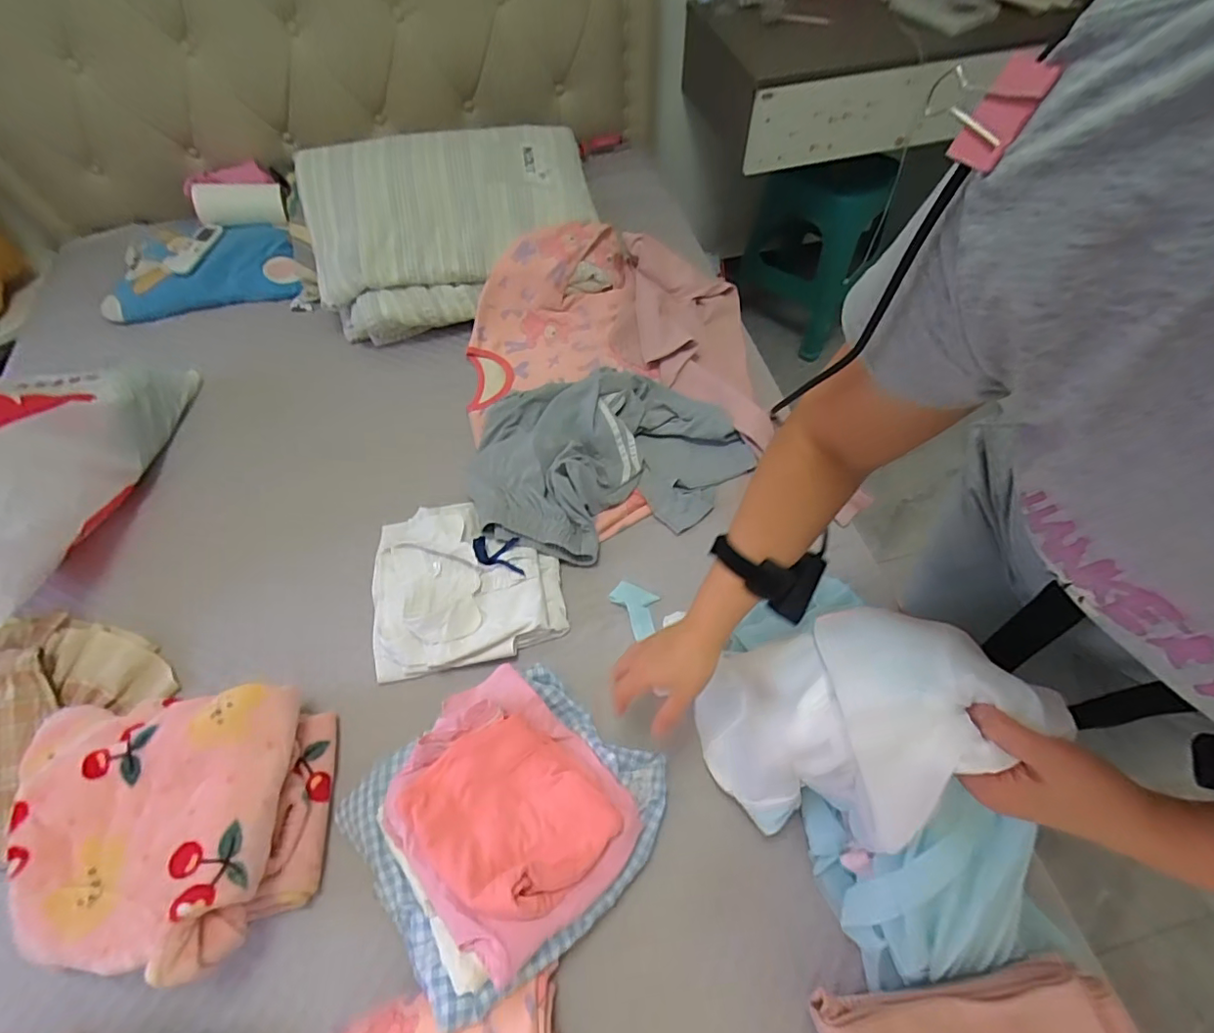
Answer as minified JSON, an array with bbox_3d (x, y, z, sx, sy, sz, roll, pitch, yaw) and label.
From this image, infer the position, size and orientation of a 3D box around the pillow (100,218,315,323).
[{"bbox_3d":[-0.837,-0.526,1.153,0.405,0.069,0.240,-12,59,-6],"label":"pillow"}]

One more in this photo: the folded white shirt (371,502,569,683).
[{"bbox_3d":[-0.200,0.088,0.773,0.262,0.059,0.244,-11,60,-3],"label":"folded white shirt"}]

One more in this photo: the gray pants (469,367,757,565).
[{"bbox_3d":[-0.001,-0.109,0.871,0.430,0.067,0.339,-16,61,-7],"label":"gray pants"}]

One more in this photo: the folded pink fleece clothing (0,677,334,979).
[{"bbox_3d":[-0.483,0.326,0.595,0.323,0.139,0.260,-2,58,1],"label":"folded pink fleece clothing"}]

